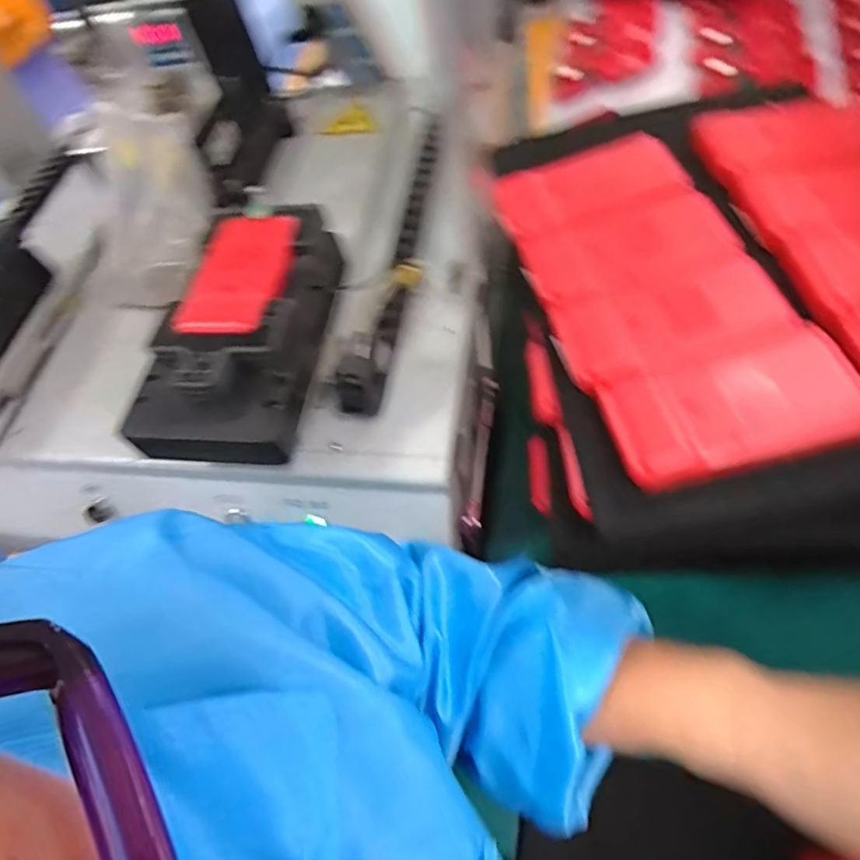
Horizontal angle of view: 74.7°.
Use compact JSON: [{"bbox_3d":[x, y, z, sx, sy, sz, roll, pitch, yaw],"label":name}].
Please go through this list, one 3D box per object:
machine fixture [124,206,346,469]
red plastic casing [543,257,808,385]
[{"bbox_3d":[-0.135,-0.077,0.421,0.120,0.055,0.204,2,59,12],"label":"machine fixture"},{"bbox_3d":[0.139,-0.064,0.329,0.122,0.008,0.064,-16,58,4],"label":"red plastic casing"}]

